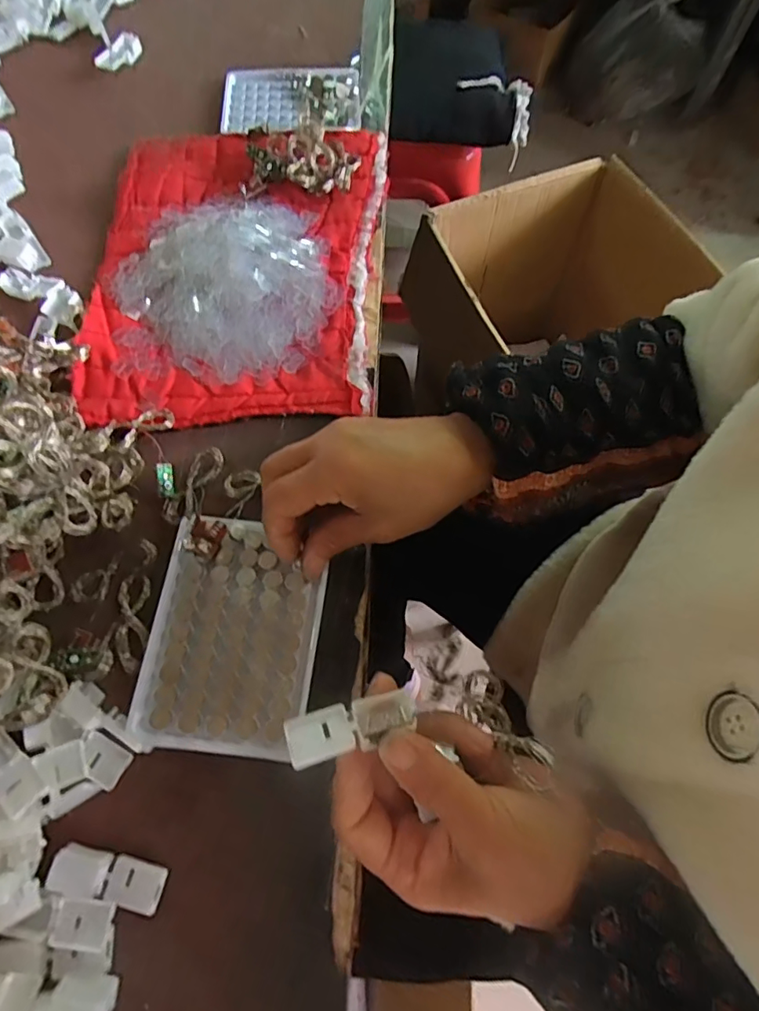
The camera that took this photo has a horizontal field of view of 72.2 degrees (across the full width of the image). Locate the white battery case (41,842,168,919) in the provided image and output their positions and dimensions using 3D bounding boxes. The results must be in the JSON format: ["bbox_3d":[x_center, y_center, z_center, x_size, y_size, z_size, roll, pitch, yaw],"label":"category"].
[{"bbox_3d":[-0.136,0.187,0.262,0.055,0.012,0.020,13,68,6],"label":"white battery case"}]

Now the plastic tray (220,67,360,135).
[{"bbox_3d":[-0.086,-0.396,0.503,0.132,0.009,0.096,-3,67,-1],"label":"plastic tray"}]

